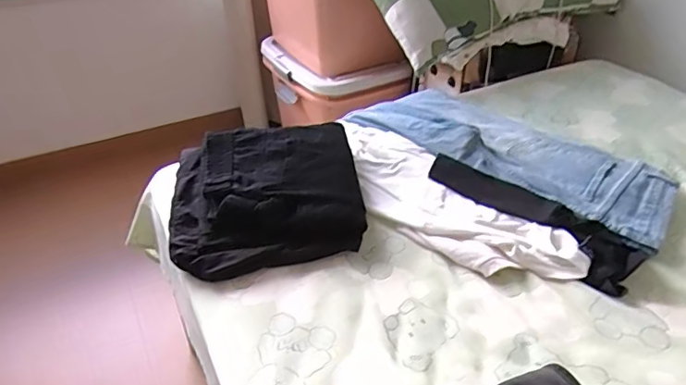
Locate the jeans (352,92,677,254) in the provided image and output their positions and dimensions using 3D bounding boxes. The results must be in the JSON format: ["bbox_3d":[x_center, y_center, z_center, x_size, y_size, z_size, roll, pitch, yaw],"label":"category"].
[{"bbox_3d":[0.301,-0.088,0.984,0.245,0.065,0.605,-28,44,-31],"label":"jeans"}]

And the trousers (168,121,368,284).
[{"bbox_3d":[-0.125,-0.001,0.842,0.294,0.088,0.292,-7,37,-8],"label":"trousers"}]

